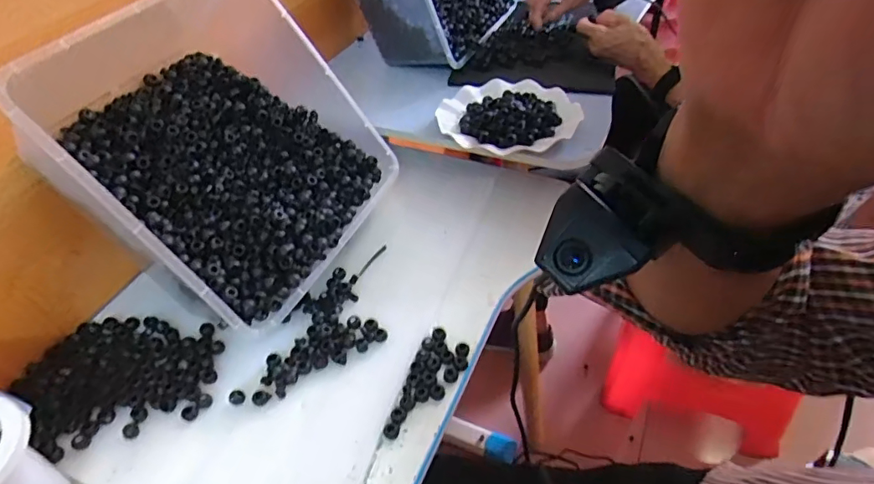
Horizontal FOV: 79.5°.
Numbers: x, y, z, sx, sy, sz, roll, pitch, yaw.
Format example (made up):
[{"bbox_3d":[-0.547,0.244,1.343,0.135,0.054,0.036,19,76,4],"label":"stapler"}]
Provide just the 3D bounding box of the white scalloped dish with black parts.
[{"bbox_3d":[0.094,-0.170,0.699,0.183,0.031,0.155,5,47,10],"label":"white scalloped dish with black parts"}]

